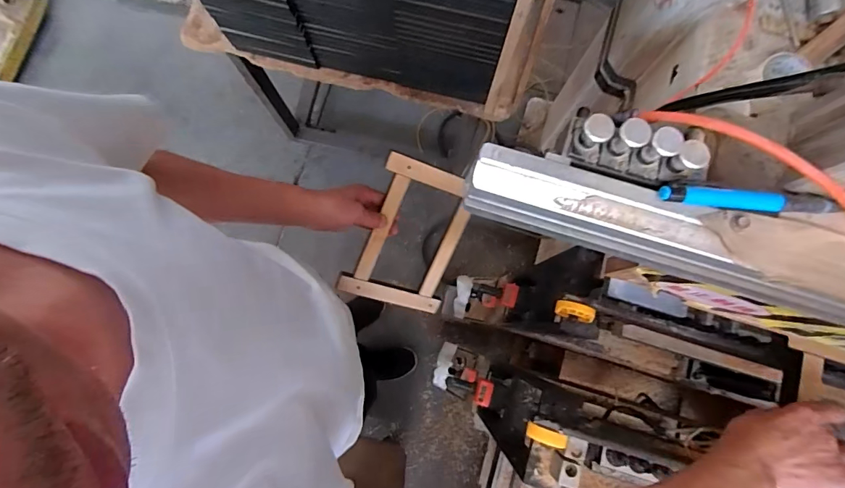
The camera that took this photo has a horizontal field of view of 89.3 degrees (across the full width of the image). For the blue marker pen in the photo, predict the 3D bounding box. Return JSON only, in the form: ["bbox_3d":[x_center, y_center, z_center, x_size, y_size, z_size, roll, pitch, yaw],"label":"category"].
[{"bbox_3d":[0.222,-0.030,0.290,0.120,0.009,0.012,3,79,0],"label":"blue marker pen"}]

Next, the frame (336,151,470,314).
[{"bbox_3d":[-0.013,-0.007,0.697,0.174,0.017,0.241,18,108,-21],"label":"frame"}]

